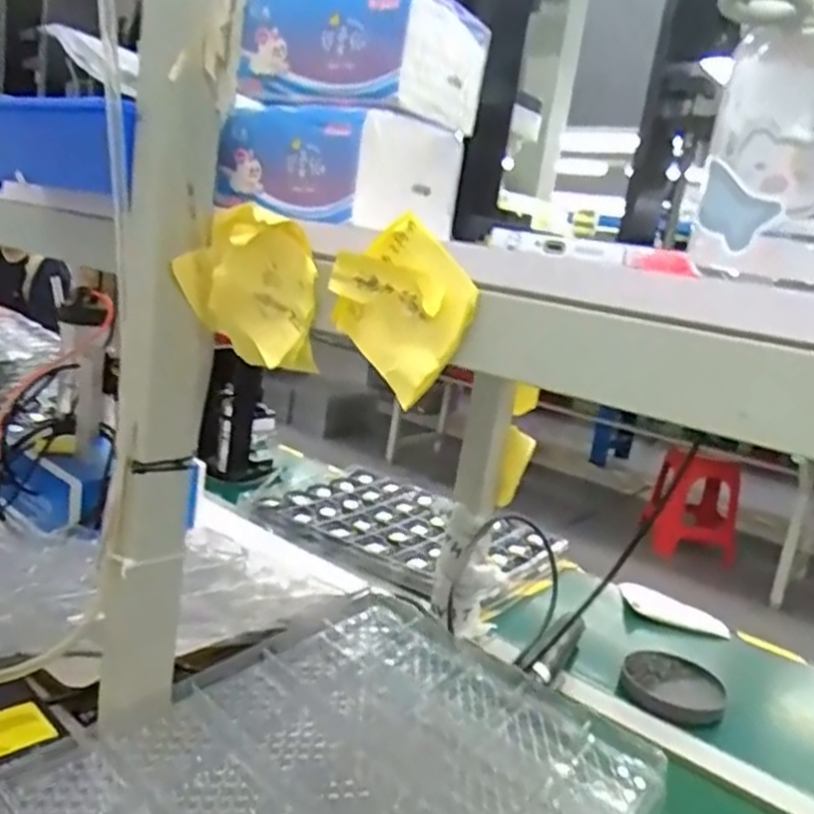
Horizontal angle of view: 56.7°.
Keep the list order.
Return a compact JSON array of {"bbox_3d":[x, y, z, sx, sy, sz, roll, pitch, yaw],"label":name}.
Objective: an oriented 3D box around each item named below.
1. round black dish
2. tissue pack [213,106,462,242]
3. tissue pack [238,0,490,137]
[{"bbox_3d":[0.304,0.317,0.853,0.114,0.034,0.099,15,15,29],"label":"round black dish"},{"bbox_3d":[-0.047,-0.157,0.500,0.133,0.063,0.097,19,17,40],"label":"tissue pack"},{"bbox_3d":[-0.032,-0.229,0.497,0.131,0.074,0.104,17,16,35],"label":"tissue pack"}]

